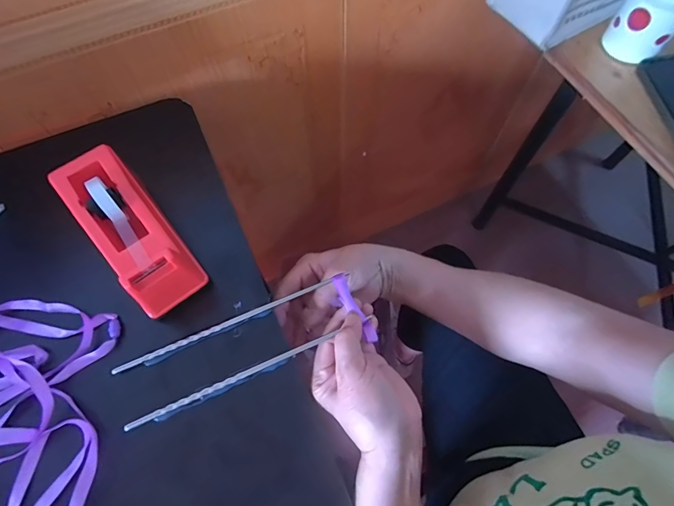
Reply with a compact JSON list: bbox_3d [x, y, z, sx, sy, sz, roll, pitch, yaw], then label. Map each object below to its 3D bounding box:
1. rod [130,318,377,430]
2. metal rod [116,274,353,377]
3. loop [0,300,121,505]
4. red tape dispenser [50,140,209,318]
[{"bbox_3d":[-0.071,0.101,0.333,0.220,0.009,0.007,-22,68,-10],"label":"rod"},{"bbox_3d":[-0.104,0.067,0.347,0.194,0.004,0.007,-22,68,-8],"label":"metal rod"},{"bbox_3d":[-0.295,0.134,0.315,0.211,0.030,0.190,4,67,2],"label":"loop"},{"bbox_3d":[-0.186,-0.021,0.348,0.063,0.068,0.155,-36,71,-14],"label":"red tape dispenser"}]

